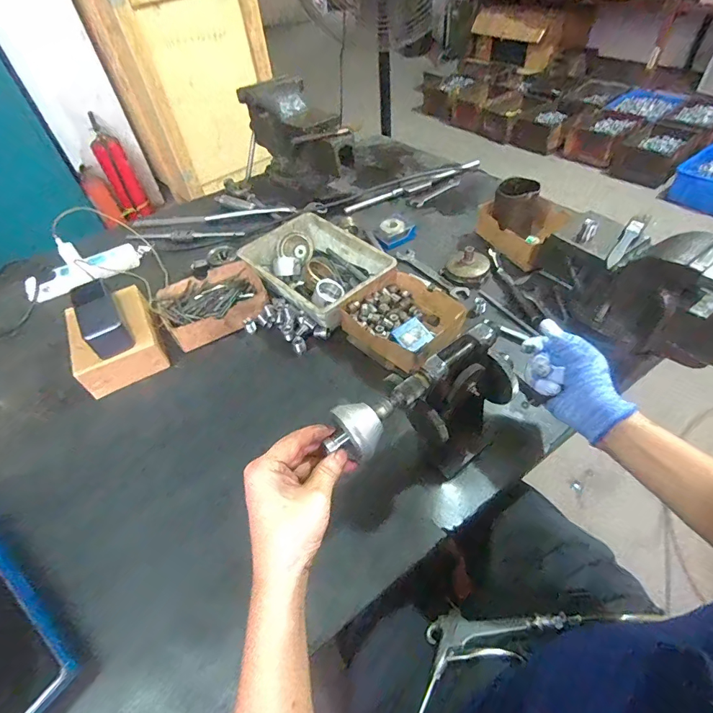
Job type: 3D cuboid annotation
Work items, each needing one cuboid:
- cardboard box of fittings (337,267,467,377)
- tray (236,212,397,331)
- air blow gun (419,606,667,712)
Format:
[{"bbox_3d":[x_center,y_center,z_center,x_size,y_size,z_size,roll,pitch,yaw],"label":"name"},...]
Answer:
[{"bbox_3d":[0.077,-0.060,0.648,0.159,0.054,0.181,-38,55,-23],"label":"cardboard box of fittings"},{"bbox_3d":[-0.073,-0.152,0.729,0.167,0.080,0.246,-38,55,-23],"label":"tray"},{"bbox_3d":[0.182,0.333,0.482,0.311,0.021,0.103,-24,34,-5],"label":"air blow gun"}]

